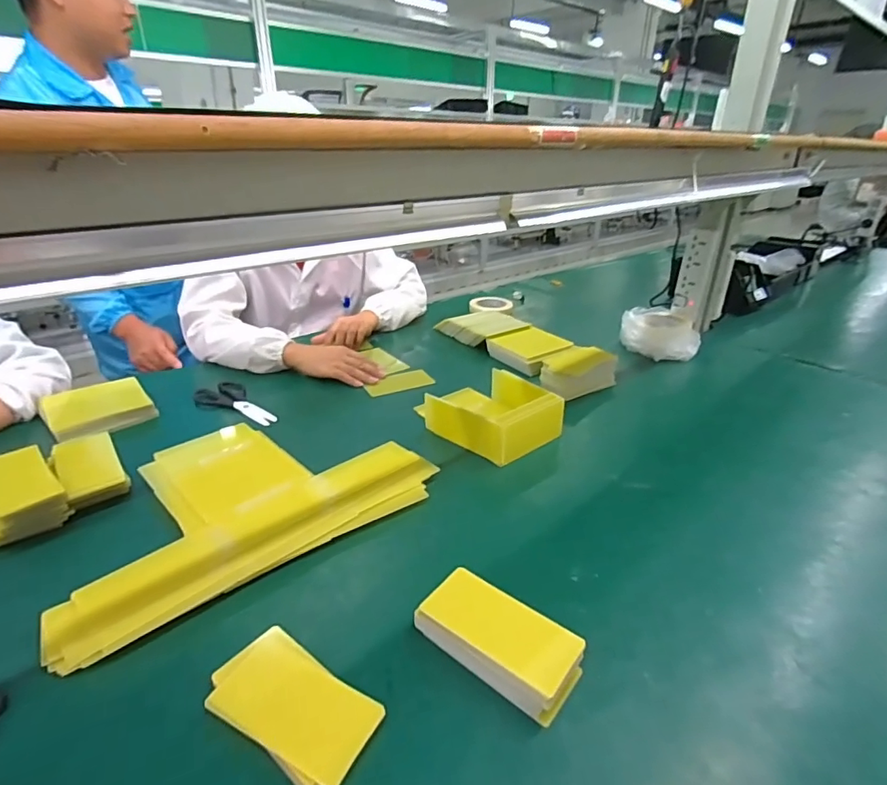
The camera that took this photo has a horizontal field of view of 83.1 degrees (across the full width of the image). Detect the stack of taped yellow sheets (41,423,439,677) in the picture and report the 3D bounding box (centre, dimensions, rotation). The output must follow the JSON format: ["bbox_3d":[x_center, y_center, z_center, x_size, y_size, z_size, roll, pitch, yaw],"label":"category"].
[{"bbox_3d":[-0.260,0.132,0.657,0.437,0.026,0.284,-21,33,-36],"label":"stack of taped yellow sheets"}]

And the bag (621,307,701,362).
[{"bbox_3d":[0.495,-0.127,1.147,0.133,0.105,0.153,-15,30,-28],"label":"bag"}]

